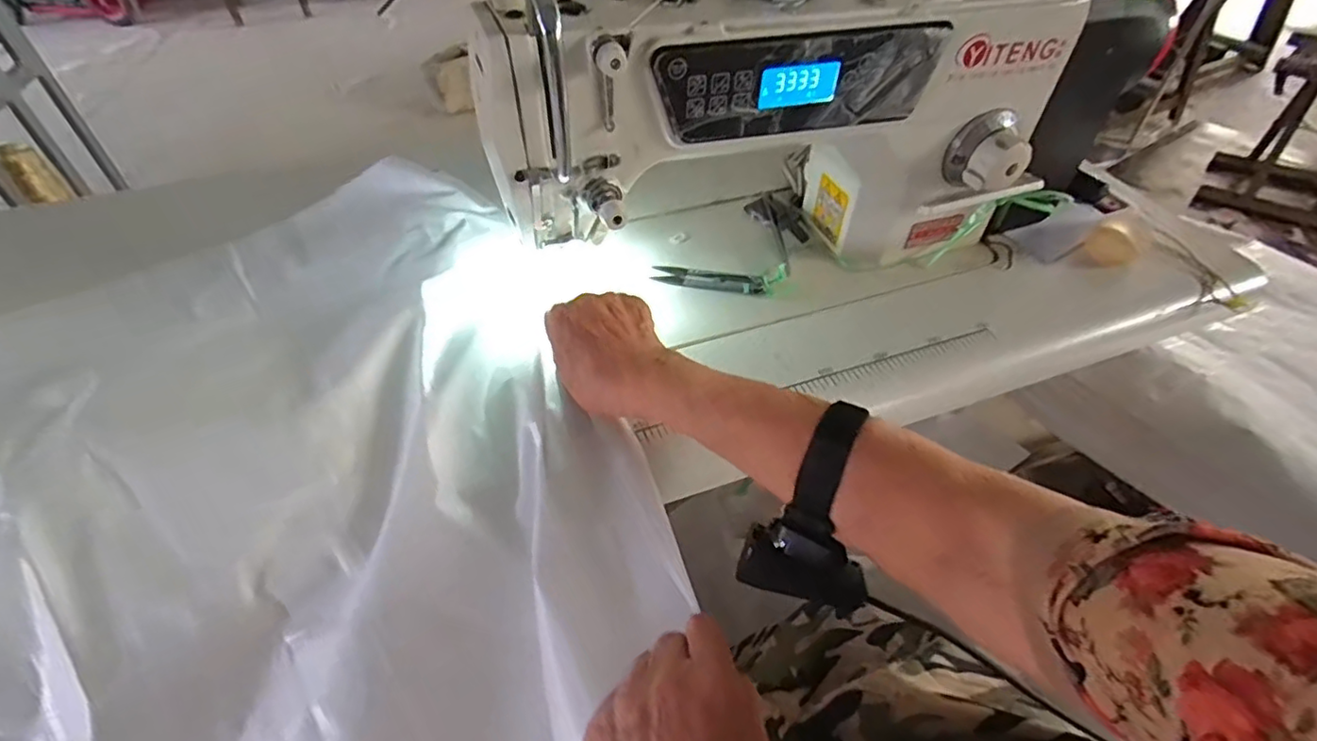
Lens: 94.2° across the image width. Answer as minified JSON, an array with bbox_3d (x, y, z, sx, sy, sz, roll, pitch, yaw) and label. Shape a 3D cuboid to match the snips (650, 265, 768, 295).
[{"bbox_3d":[0.043,-0.080,0.529,0.096,0.007,0.024,12,48,11],"label":"snips"}]

